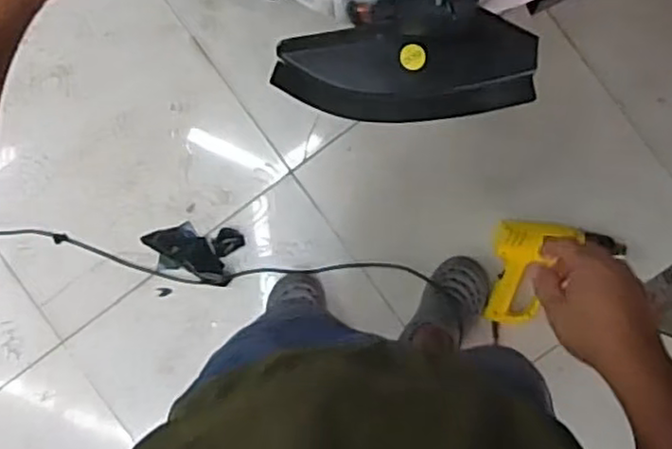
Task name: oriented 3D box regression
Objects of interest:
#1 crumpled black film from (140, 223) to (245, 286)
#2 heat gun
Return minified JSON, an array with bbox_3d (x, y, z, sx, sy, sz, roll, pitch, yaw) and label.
[{"bbox_3d":[-0.299,0.059,1.392,0.199,0.029,0.113,8,91,4],"label":"crumpled black film"},{"bbox_3d":[0.418,0.103,1.287,0.239,0.068,0.203,7,94,3],"label":"heat gun"}]

